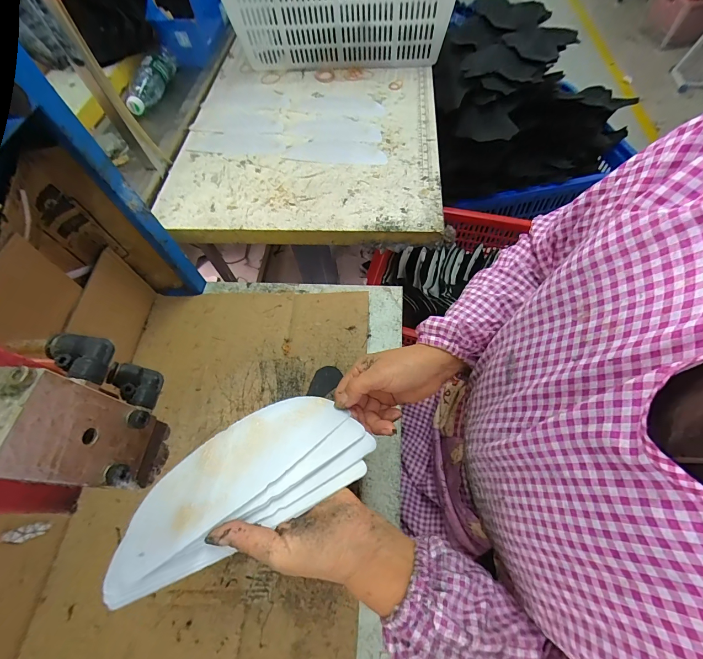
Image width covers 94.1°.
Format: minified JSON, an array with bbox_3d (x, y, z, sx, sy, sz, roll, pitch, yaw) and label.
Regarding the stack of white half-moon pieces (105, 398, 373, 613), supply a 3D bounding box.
[{"bbox_3d":[-0.089,0.127,0.288,0.217,0.020,0.097,-22,61,-28],"label":"stack of white half-moon pieces"}]

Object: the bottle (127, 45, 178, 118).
[{"bbox_3d":[-0.494,-0.608,0.801,0.061,0.060,0.230,6,63,7],"label":"bottle"}]

